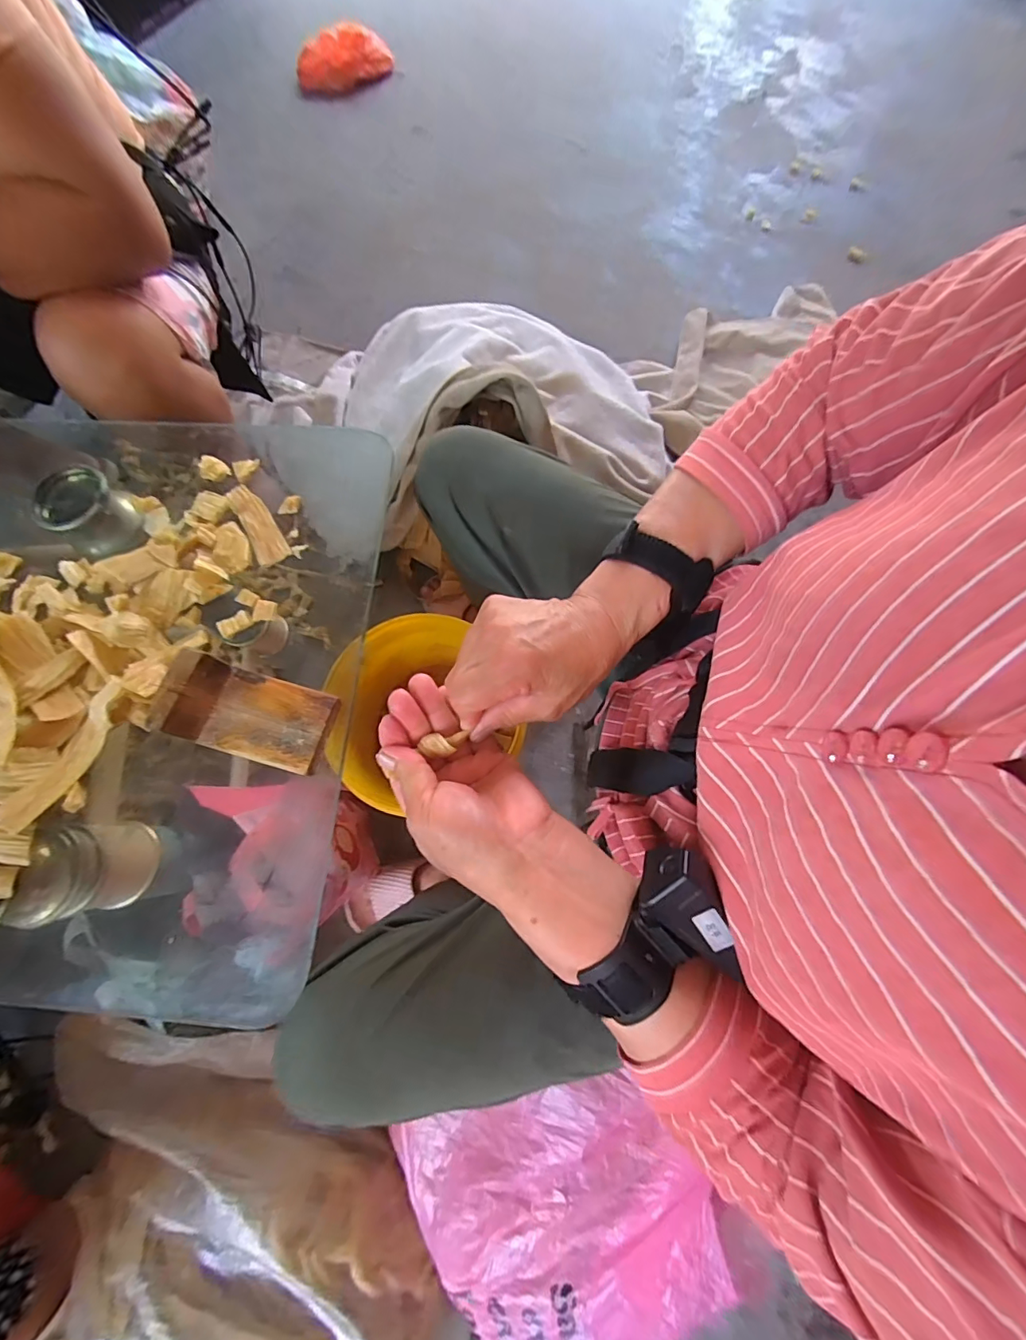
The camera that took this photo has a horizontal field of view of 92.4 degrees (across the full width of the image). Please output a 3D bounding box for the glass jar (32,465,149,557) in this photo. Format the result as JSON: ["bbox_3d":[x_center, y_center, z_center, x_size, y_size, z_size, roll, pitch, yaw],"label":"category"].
[{"bbox_3d":[-0.414,-0.152,0.485,0.071,0.054,0.067,-1,73,2],"label":"glass jar"}]

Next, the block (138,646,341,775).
[{"bbox_3d":[-0.192,0.030,0.356,0.103,0.045,0.061,15,74,7],"label":"block"}]

